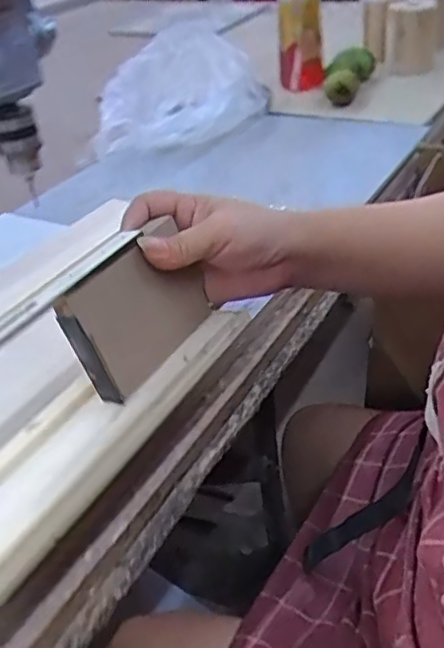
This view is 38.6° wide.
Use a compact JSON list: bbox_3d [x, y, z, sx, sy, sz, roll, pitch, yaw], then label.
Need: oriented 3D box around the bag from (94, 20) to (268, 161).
[{"bbox_3d":[-0.046,-0.322,0.886,0.161,0.111,0.269,9,38,20],"label":"bag"}]

